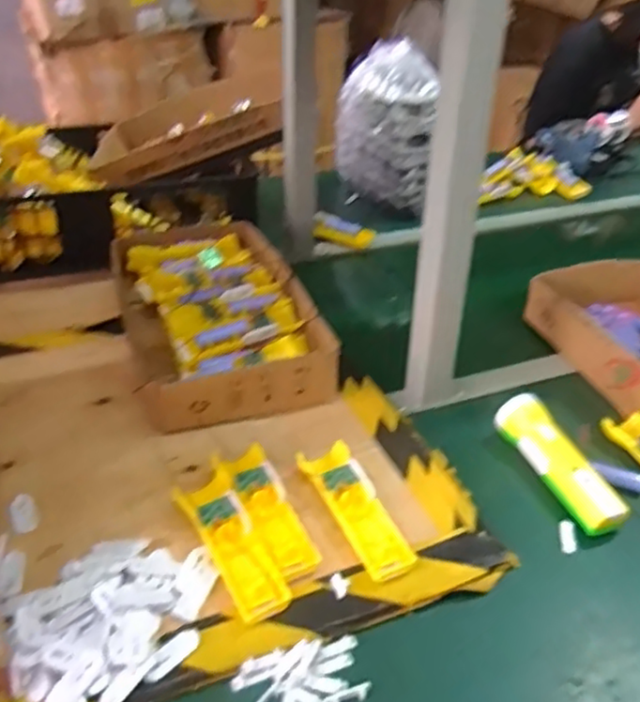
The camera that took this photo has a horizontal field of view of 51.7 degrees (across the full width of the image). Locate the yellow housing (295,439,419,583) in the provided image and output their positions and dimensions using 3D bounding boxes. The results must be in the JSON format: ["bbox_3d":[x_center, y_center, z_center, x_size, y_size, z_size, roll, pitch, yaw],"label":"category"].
[{"bbox_3d":[0.034,0.152,0.641,0.055,0.028,0.155,-14,37,-22],"label":"yellow housing"}]

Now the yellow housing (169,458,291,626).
[{"bbox_3d":[-0.085,0.171,0.610,0.052,0.024,0.174,-16,38,-24],"label":"yellow housing"}]

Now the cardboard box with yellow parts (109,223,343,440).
[{"bbox_3d":[-0.146,-0.058,0.899,0.226,0.084,0.435,-10,36,-16],"label":"cardboard box with yellow parts"}]

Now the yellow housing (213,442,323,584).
[{"bbox_3d":[-0.053,0.153,0.642,0.050,0.028,0.161,-16,38,-24],"label":"yellow housing"}]

